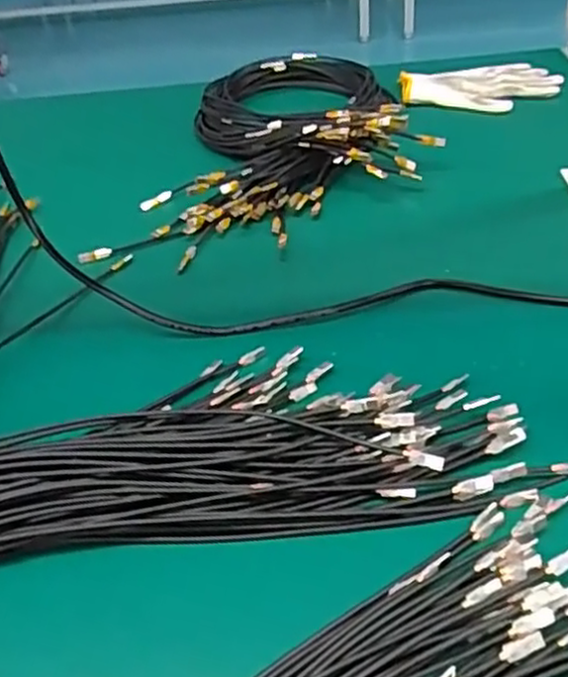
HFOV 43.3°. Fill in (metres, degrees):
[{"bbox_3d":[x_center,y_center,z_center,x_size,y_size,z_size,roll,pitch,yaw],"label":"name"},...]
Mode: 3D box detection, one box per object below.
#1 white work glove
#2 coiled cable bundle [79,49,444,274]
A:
[{"bbox_3d":[0.255,-0.321,0.916,0.197,0.015,0.127,-5,39,1],"label":"white work glove"},{"bbox_3d":[0.016,-0.250,0.827,0.310,0.059,0.519,6,41,15],"label":"coiled cable bundle"}]

